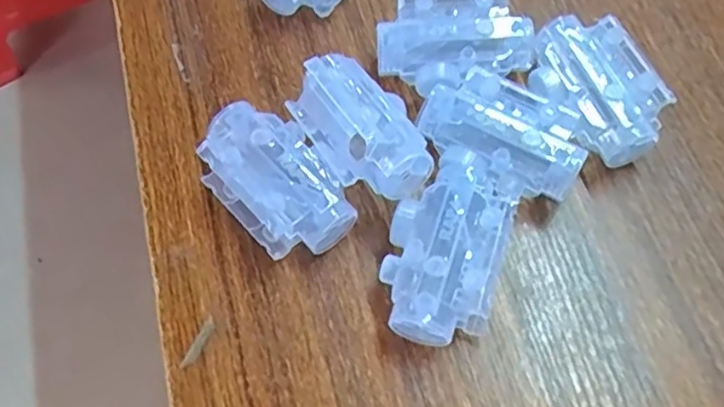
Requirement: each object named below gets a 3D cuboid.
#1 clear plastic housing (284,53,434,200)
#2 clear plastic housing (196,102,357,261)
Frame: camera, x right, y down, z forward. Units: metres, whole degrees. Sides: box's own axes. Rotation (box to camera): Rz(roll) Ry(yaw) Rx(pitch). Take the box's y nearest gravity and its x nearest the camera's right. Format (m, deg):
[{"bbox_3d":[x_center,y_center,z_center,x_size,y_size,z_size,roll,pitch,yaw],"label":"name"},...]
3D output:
[{"bbox_3d":[0.000,-0.031,0.270,0.038,0.032,0.064,-30,68,-13],"label":"clear plastic housing"},{"bbox_3d":[-0.035,-0.009,0.272,0.042,0.030,0.066,-40,71,-16],"label":"clear plastic housing"}]

